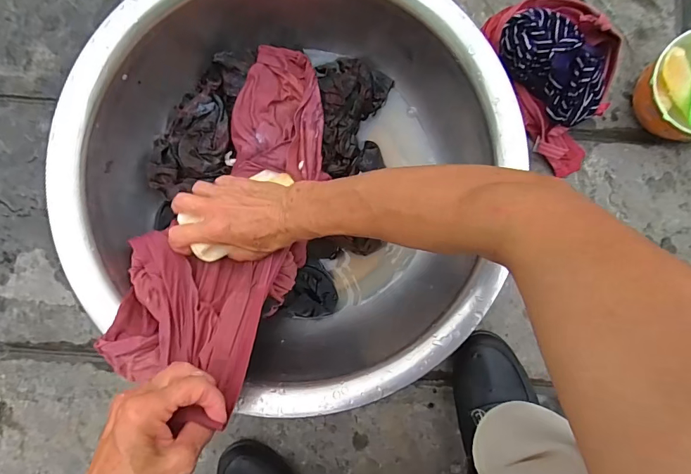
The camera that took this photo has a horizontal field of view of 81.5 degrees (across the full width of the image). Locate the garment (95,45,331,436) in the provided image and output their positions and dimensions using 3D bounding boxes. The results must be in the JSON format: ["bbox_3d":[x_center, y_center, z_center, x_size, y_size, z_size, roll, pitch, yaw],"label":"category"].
[{"bbox_3d":[-0.111,-0.027,0.390,0.148,0.106,0.346,17,74,-2],"label":"garment"}]

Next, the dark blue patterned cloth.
[{"bbox_3d":[0.223,-0.181,0.430,0.067,0.045,0.129,-36,90,0],"label":"dark blue patterned cloth"}]

